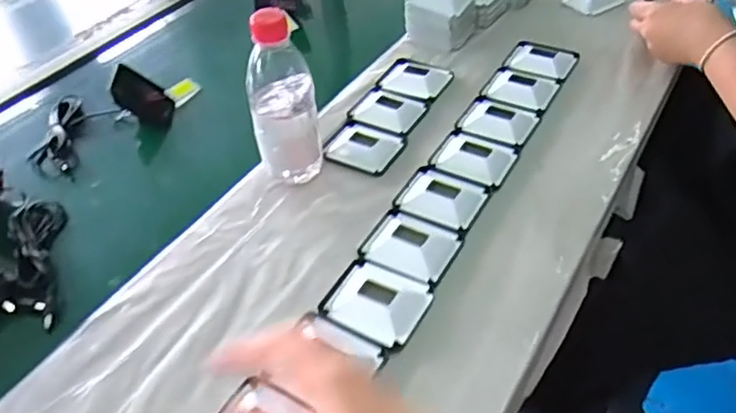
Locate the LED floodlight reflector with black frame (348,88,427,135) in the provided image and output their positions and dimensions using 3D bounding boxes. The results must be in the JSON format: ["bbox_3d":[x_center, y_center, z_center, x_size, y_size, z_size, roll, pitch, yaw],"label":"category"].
[{"bbox_3d":[0.019,-0.111,0.682,0.081,0.020,0.069,15,39,25],"label":"LED floodlight reflector with black frame"}]

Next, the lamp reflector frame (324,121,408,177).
[{"bbox_3d":[-0.004,-0.067,0.640,0.076,0.022,0.063,15,39,25],"label":"lamp reflector frame"}]

